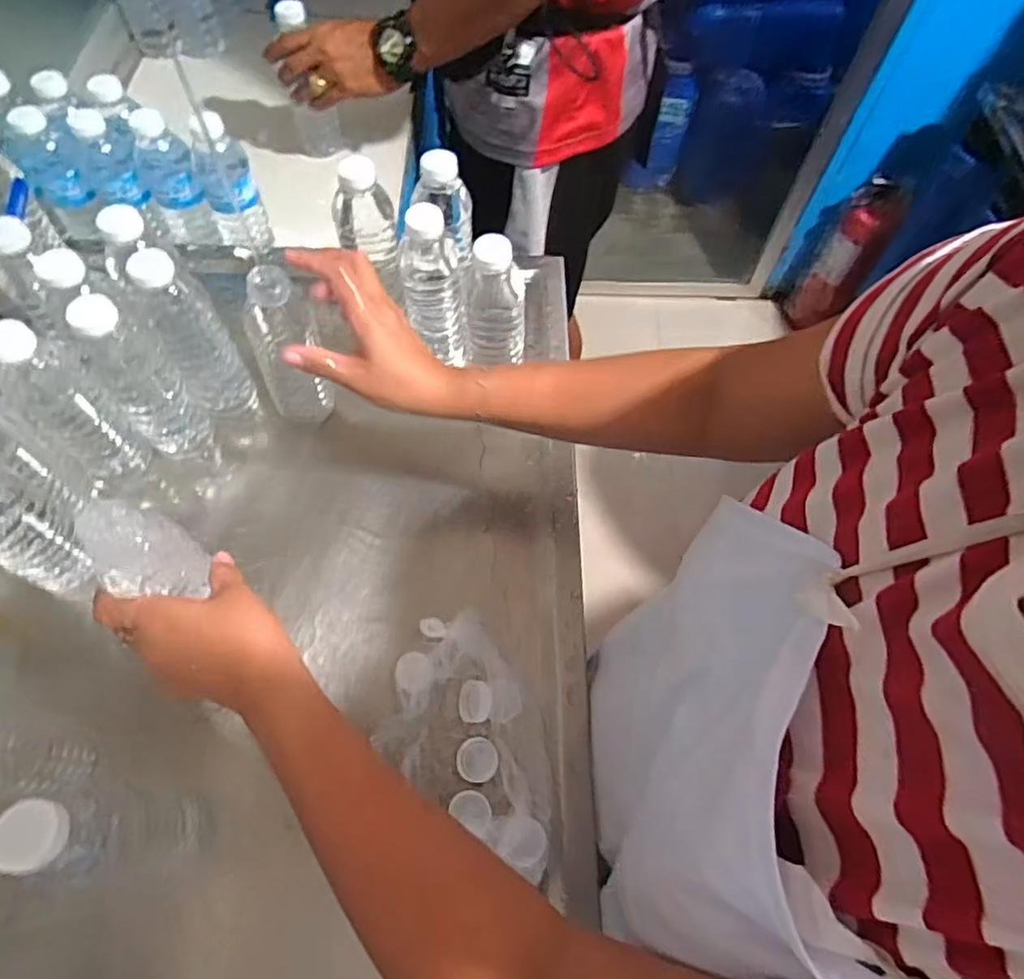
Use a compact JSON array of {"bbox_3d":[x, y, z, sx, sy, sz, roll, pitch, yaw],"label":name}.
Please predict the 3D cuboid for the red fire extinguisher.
[{"bbox_3d":[0.878,-0.610,1.649,0.127,0.400,0.141,24,64,10],"label":"red fire extinguisher"}]

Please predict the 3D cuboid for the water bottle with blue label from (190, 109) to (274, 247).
[{"bbox_3d":[-0.310,-0.330,0.685,0.056,0.150,0.070,-22,65,-14],"label":"water bottle with blue label"}]

